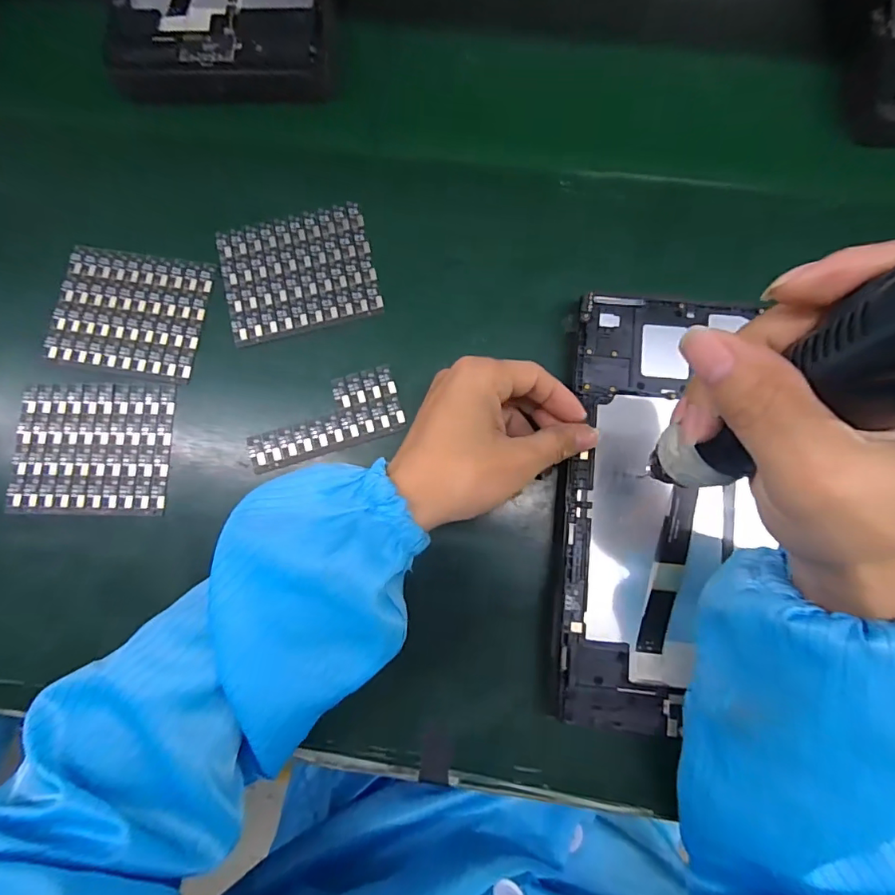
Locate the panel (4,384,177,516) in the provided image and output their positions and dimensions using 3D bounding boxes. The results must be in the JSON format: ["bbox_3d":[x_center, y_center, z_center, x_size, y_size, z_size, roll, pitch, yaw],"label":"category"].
[{"bbox_3d":[-0.225,0.001,0.312,0.097,0.005,0.083,1,79,1],"label":"panel"}]

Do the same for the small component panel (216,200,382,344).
[{"bbox_3d":[-0.100,-0.118,0.327,0.097,0.004,0.080,-15,79,-2],"label":"small component panel"}]

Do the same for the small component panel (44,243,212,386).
[{"bbox_3d":[-0.210,-0.090,0.325,0.098,0.004,0.083,9,79,3],"label":"small component panel"}]

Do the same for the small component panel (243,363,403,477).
[{"bbox_3d":[-0.079,-0.018,0.313,0.098,0.005,0.043,-17,79,-2],"label":"small component panel"}]

